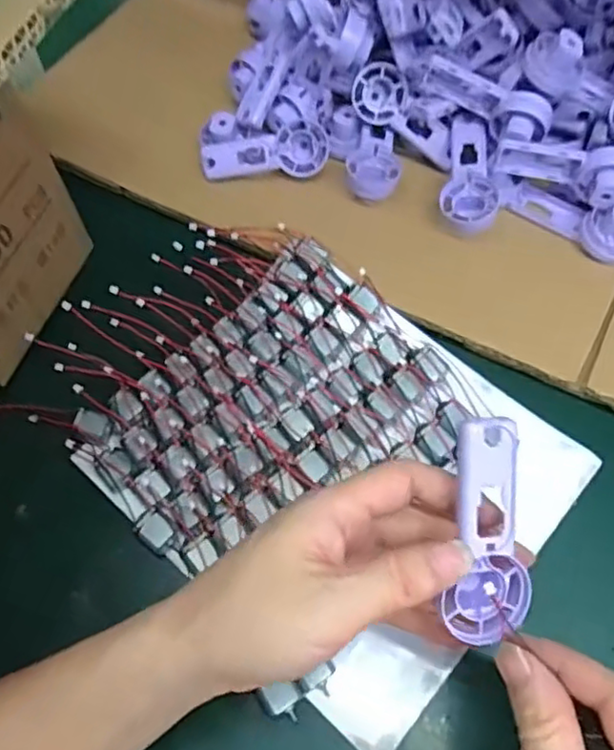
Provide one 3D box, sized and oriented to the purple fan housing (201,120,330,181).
[{"bbox_3d":[-0.031,-0.163,0.475,0.091,0.024,0.038,-10,102,2],"label":"purple fan housing"}]

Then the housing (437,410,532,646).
[{"bbox_3d":[0.073,0.064,0.261,0.036,0.017,0.096,-3,103,2],"label":"housing"}]

